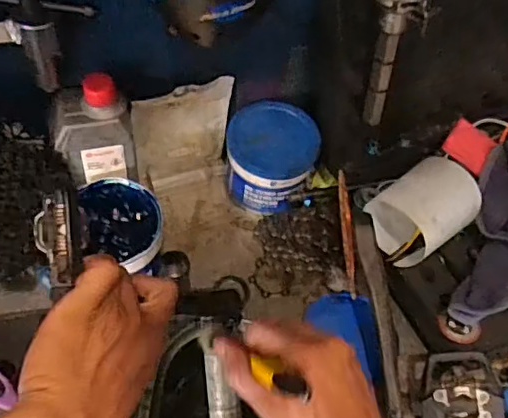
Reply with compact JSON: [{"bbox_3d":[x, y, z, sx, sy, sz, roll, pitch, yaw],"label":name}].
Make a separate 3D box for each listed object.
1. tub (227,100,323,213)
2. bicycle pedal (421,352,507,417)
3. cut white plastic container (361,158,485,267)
[{"bbox_3d":[0.020,-0.062,0.680,0.106,0.080,0.124,7,75,-1],"label":"tub"},{"bbox_3d":[0.197,0.185,0.551,0.070,0.095,0.027,-4,10,12],"label":"bicycle pedal"},{"bbox_3d":[0.182,-0.001,0.620,0.110,0.068,0.089,-38,67,-26],"label":"cut white plastic container"}]

